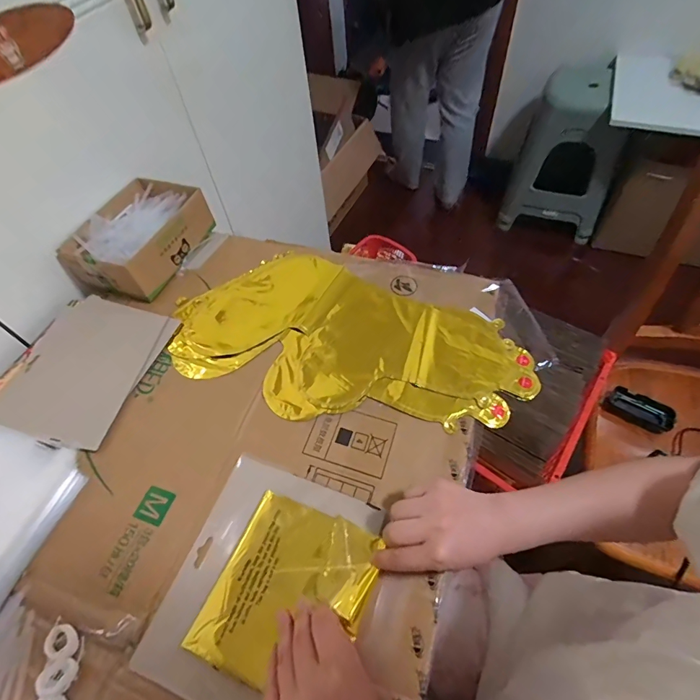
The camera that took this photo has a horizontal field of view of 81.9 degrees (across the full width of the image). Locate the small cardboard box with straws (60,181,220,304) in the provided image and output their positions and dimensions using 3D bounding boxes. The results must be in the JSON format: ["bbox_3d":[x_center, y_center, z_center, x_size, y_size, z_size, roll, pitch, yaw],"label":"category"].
[{"bbox_3d":[-0.319,-0.170,0.614,0.144,0.067,0.201,18,59,15],"label":"small cardboard box with straws"}]

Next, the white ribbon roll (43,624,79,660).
[{"bbox_3d":[-0.250,0.252,0.349,0.030,0.004,0.024,-10,56,-3],"label":"white ribbon roll"}]

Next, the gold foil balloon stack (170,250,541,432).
[{"bbox_3d":[-0.007,-0.012,0.508,0.426,0.013,0.221,20,59,17],"label":"gold foil balloon stack"}]

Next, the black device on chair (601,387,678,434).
[{"bbox_3d":[0.566,0.117,0.795,0.126,0.019,0.059,22,87,12],"label":"black device on chair"}]

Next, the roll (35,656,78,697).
[{"bbox_3d":[-0.244,0.271,0.335,0.030,0.005,0.024,-9,56,-2],"label":"roll"}]

